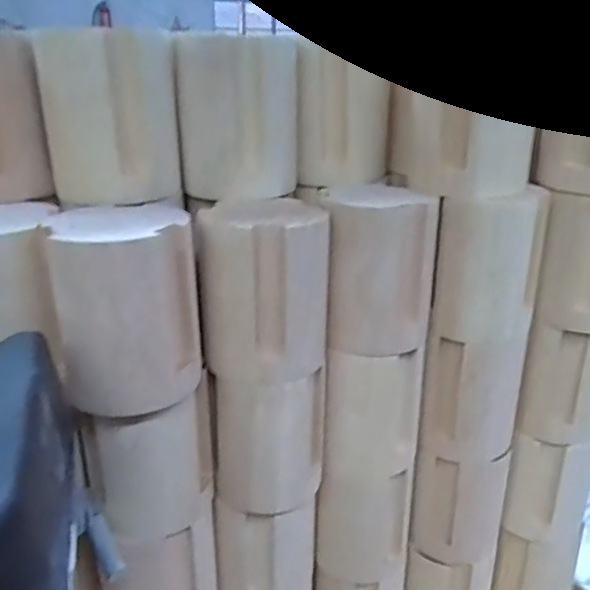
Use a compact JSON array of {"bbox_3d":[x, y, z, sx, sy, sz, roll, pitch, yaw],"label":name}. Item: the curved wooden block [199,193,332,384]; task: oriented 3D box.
[{"bbox_3d":[-0.020,-0.006,0.373,0.075,0.098,0.070,-1,22,-4],"label":"curved wooden block"}]

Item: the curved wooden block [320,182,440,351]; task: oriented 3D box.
[{"bbox_3d":[0.055,-0.019,0.392,0.074,0.099,0.064,8,23,17],"label":"curved wooden block"}]

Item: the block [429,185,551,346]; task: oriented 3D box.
[{"bbox_3d":[0.132,-0.020,0.402,0.061,0.097,0.052,13,25,27],"label":"block"}]

